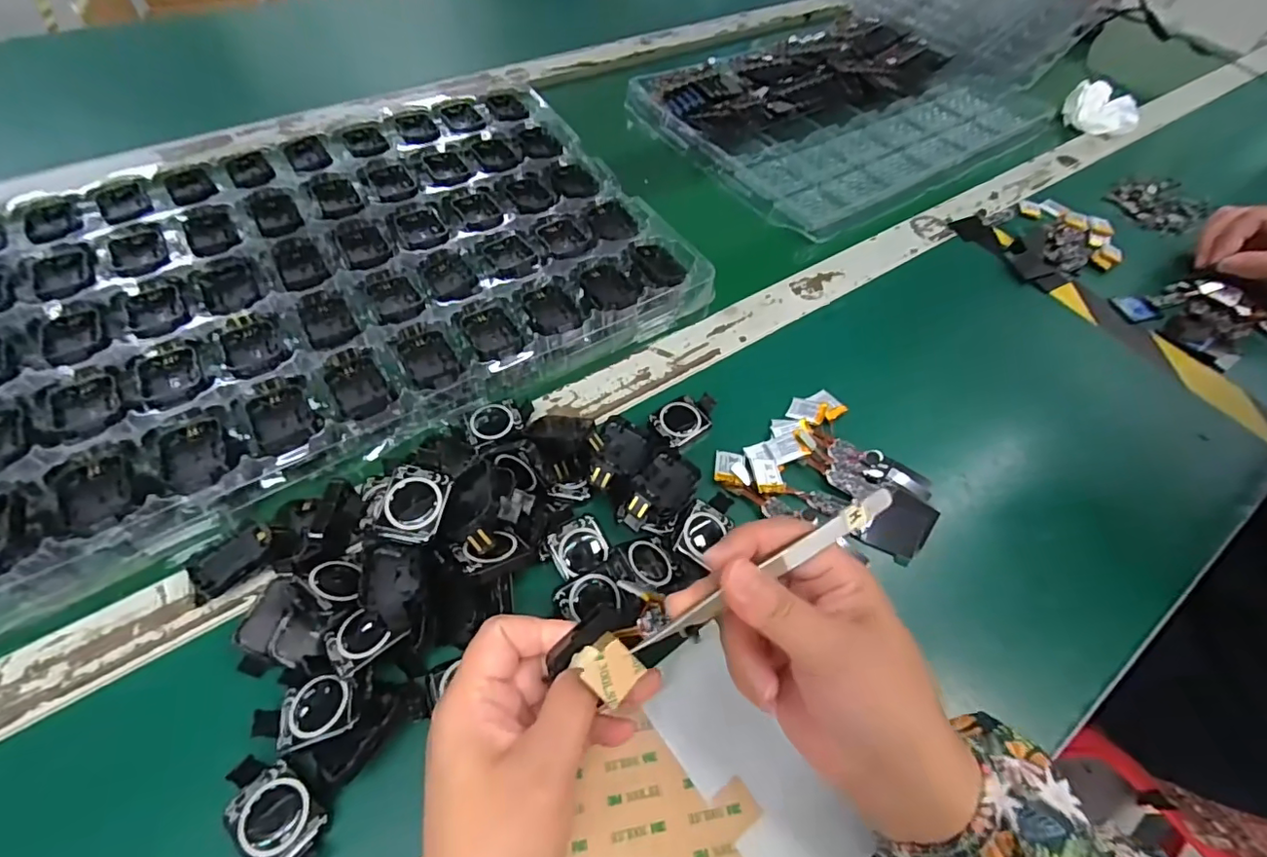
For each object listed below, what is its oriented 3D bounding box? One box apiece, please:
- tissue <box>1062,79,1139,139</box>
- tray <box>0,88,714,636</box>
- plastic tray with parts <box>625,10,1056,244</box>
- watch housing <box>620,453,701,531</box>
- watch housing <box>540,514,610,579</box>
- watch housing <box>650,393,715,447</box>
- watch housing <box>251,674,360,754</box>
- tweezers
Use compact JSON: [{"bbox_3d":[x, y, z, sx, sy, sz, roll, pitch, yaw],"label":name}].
[{"bbox_3d":[0.569,-0.384,0.663,0.051,0.036,0.078,-9,58,-11],"label":"tissue"},{"bbox_3d":[-0.234,-0.119,0.420,0.506,0.044,0.356,-26,61,-20],"label":"tray"},{"bbox_3d":[0.257,-0.389,0.651,0.463,0.027,0.318,-35,64,-24],"label":"plastic tray with parts"},{"bbox_3d":[0.017,0.037,0.330,0.031,0.014,0.050,32,59,17],"label":"watch housing"},{"bbox_3d":[-0.032,0.071,0.313,0.034,0.015,0.032,-25,60,-19],"label":"watch housing"},{"bbox_3d":[0.036,-0.007,0.380,0.046,0.010,0.029,-29,62,-22],"label":"watch housing"},{"bbox_3d":[-0.155,0.135,0.260,0.045,0.012,0.030,-14,57,-13],"label":"watch housing"},{"bbox_3d":[0.058,0.060,0.233,0.128,0.009,0.009,-29,61,-6],"label":"tweezers"}]

